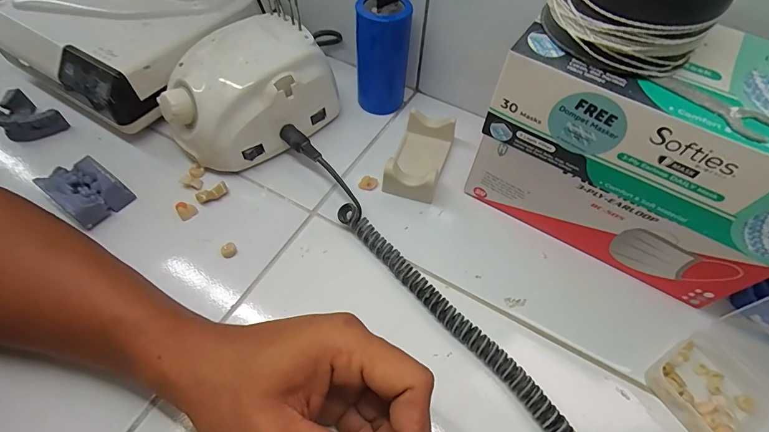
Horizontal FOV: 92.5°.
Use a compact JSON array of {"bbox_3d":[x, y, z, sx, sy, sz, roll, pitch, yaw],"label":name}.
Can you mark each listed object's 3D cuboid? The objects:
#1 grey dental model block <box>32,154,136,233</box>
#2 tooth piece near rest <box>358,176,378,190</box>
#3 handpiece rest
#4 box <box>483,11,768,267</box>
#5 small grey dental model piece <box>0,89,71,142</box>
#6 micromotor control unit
[{"bbox_3d":[-0.240,-0.021,0.298,0.046,0.029,0.041,33,61,18],"label":"grey dental model block"},{"bbox_3d":[-0.015,-0.029,0.335,0.017,0.011,0.010,1,56,-2],"label":"tooth piece near rest"},{"bbox_3d":[0.033,-0.057,0.337,0.045,0.035,0.090,17,57,9],"label":"handpiece rest"},{"bbox_3d":[0.182,-0.059,0.220,0.208,0.058,0.111,31,60,17],"label":"box"},{"bbox_3d":[-0.347,-0.094,0.355,0.058,0.029,0.040,25,59,14],"label":"small grey dental model piece"},{"bbox_3d":[-0.119,-0.104,0.332,0.102,0.085,0.134,29,61,17],"label":"micromotor control unit"}]

